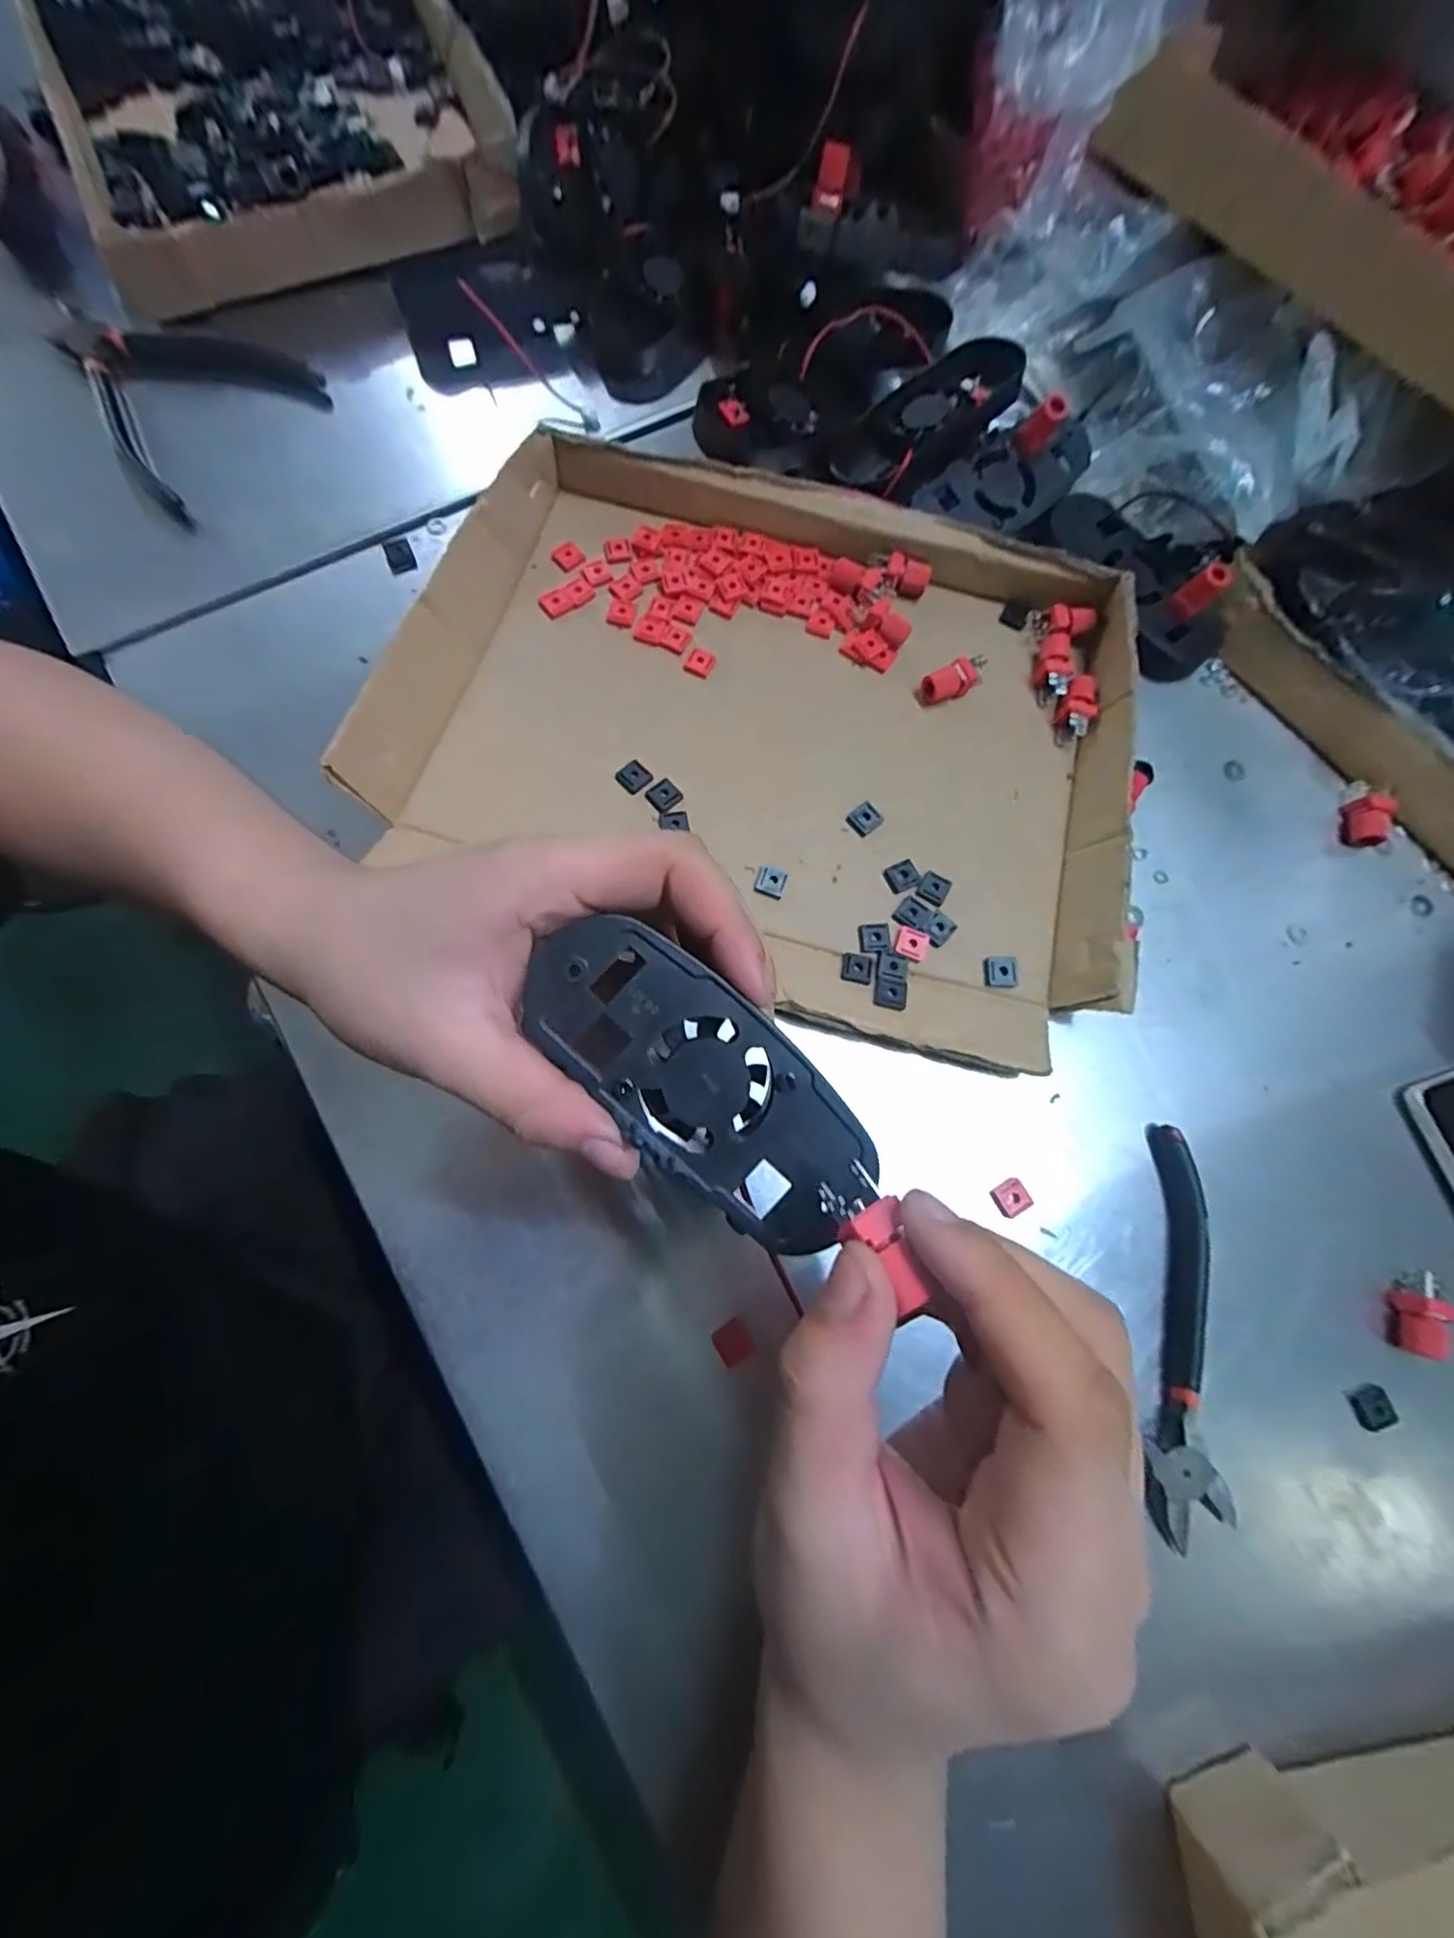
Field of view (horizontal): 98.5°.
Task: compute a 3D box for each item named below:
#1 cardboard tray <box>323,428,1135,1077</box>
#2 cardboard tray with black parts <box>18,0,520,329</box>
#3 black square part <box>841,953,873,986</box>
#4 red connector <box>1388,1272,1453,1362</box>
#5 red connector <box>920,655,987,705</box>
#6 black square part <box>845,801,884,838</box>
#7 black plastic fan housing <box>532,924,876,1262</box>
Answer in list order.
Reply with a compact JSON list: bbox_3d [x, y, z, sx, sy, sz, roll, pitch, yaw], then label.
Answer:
[{"bbox_3d":[0.026,-0.121,0.296,0.341,0.039,0.268,18,75,1],"label":"cardboard tray"},{"bbox_3d":[-0.284,-0.551,0.378,0.235,0.039,0.337,-20,78,-8],"label":"cardboard tray with black parts"},{"bbox_3d":[0.058,0.000,0.277,0.014,0.004,0.014,11,75,-1],"label":"black square part"},{"bbox_3d":[0.289,0.144,0.261,0.014,0.015,0.032,8,75,-2],"label":"red connector"},{"bbox_3d":[0.115,-0.146,0.318,0.035,0.016,0.014,-23,78,-9],"label":"red connector"},{"bbox_3d":[0.066,-0.072,0.300,0.013,0.007,0.013,-36,81,-11],"label":"black square part"},{"bbox_3d":[-0.007,0.031,0.172,0.110,0.006,0.047,42,81,-3],"label":"black plastic fan housing"}]

